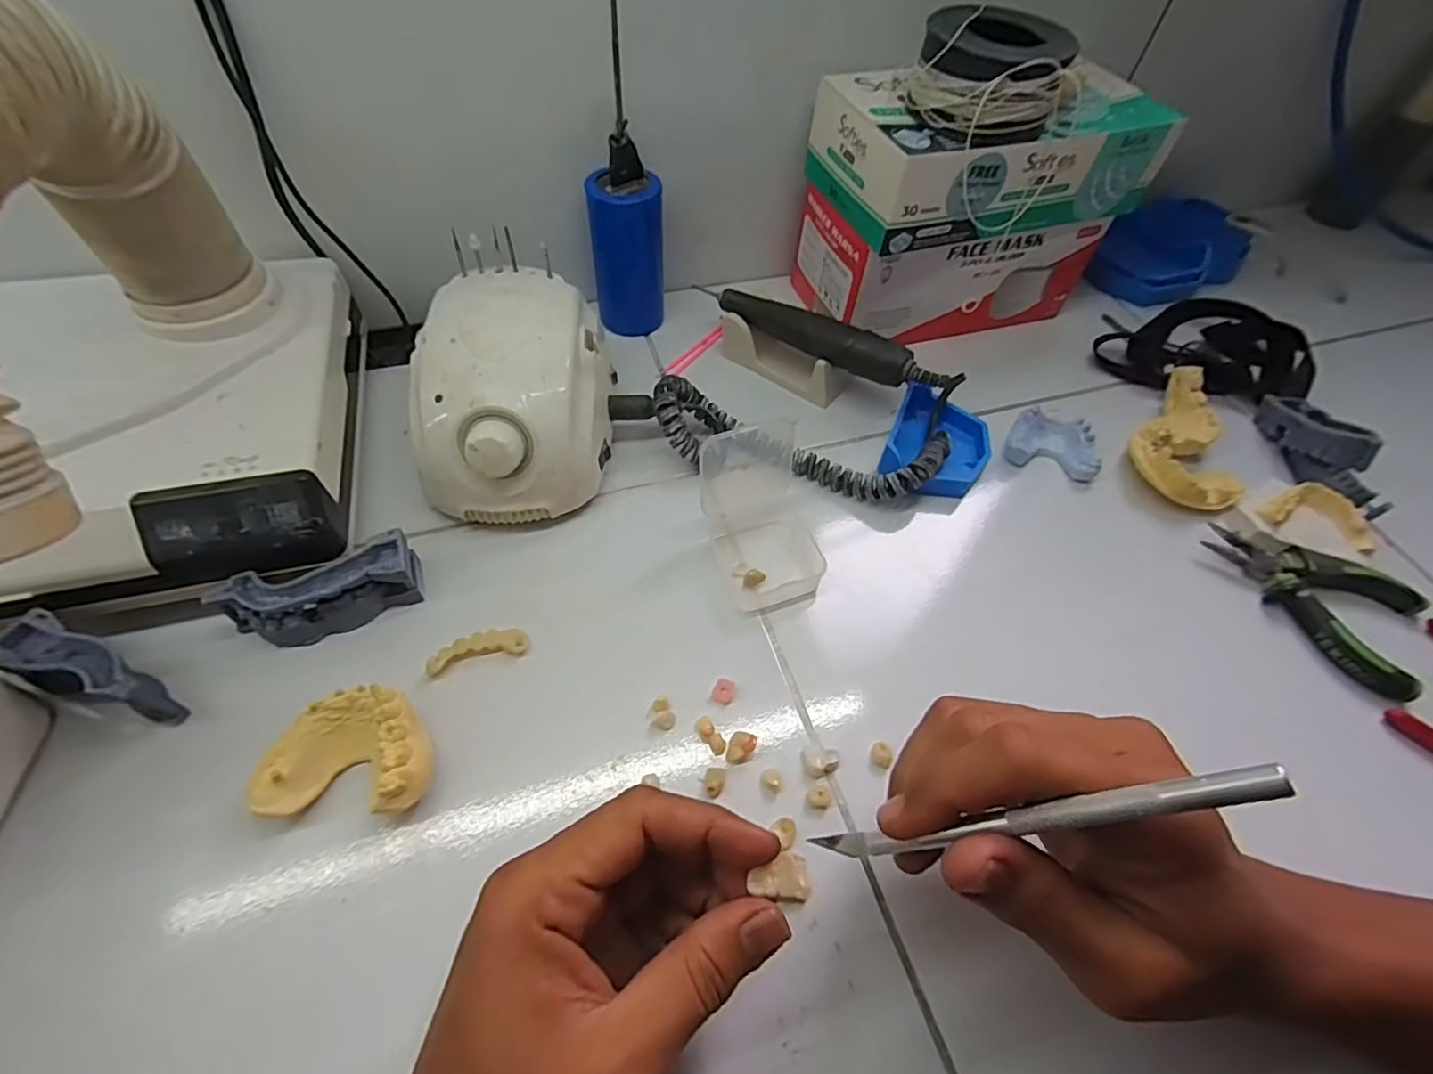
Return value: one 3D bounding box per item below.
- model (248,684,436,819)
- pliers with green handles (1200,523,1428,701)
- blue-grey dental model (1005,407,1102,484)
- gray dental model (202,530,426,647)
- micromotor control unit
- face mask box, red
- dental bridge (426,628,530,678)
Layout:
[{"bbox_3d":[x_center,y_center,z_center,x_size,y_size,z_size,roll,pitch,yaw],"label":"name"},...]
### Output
[{"bbox_3d":[-0.162,0.097,0.276,0.066,0.030,0.052,0,55,-4],"label":"model"},{"bbox_3d":[0.345,0.033,0.359,0.110,0.020,0.084,33,59,18],"label":"pliers with green handles"},{"bbox_3d":[0.226,-0.065,0.418,0.055,0.023,0.043,14,55,5],"label":"blue-grey dental model"},{"bbox_3d":[-0.199,0.030,0.315,0.087,0.032,0.028,-20,59,-17],"label":"gray dental model"},{"bbox_3d":[-0.116,-0.084,0.364,0.102,0.080,0.139,3,55,0],"label":"micromotor control unit"},{"bbox_3d":[0.174,-0.221,0.481,0.204,0.083,0.111,-18,58,-14],"label":"face mask box, red"},{"bbox_3d":[-0.122,0.057,0.315,0.048,0.010,0.015,-13,57,-14],"label":"dental bridge"}]

